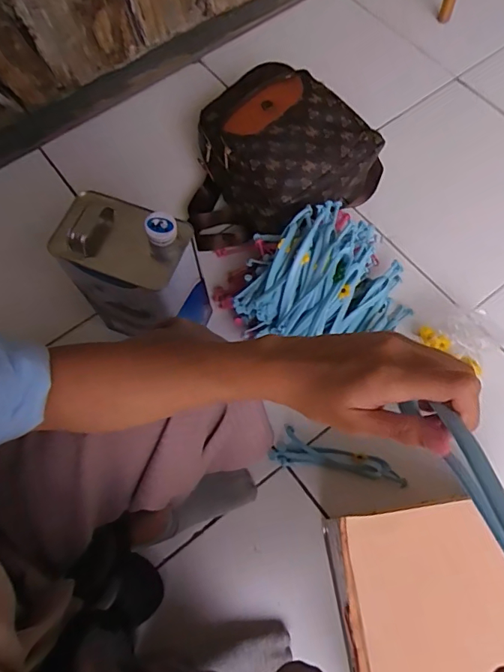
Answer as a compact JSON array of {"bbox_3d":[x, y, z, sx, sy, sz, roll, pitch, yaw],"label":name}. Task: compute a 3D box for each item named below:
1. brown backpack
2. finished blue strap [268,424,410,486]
[{"bbox_3d":[0.048,-0.330,0.828,0.372,0.152,0.265,-18,69,-6],"label":"brown backpack"},{"bbox_3d":[0.129,0.191,0.706,0.193,0.021,0.057,18,70,8],"label":"finished blue strap"}]

